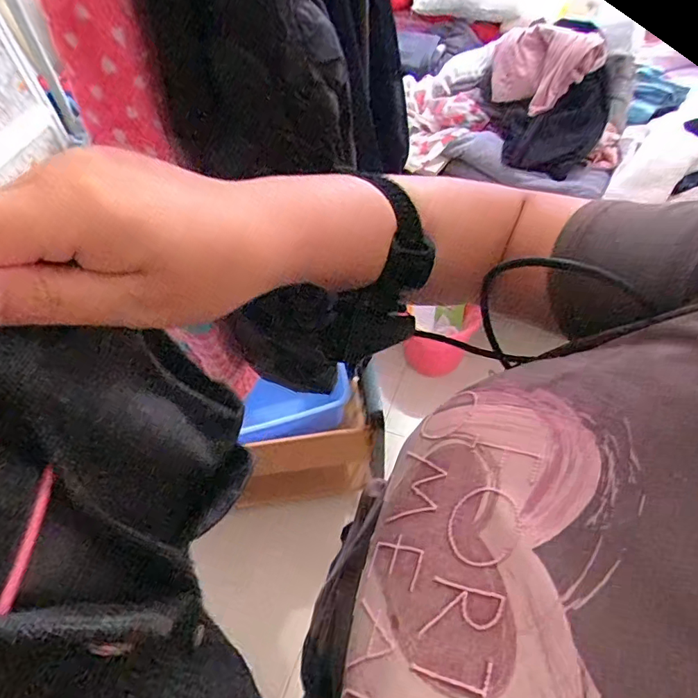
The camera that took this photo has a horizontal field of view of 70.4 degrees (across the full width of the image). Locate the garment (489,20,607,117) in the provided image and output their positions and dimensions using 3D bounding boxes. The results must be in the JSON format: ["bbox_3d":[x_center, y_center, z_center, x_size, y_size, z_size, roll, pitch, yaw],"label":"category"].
[{"bbox_3d":[0.445,-0.639,1.144,0.240,0.158,0.113,20,58,16],"label":"garment"}]

